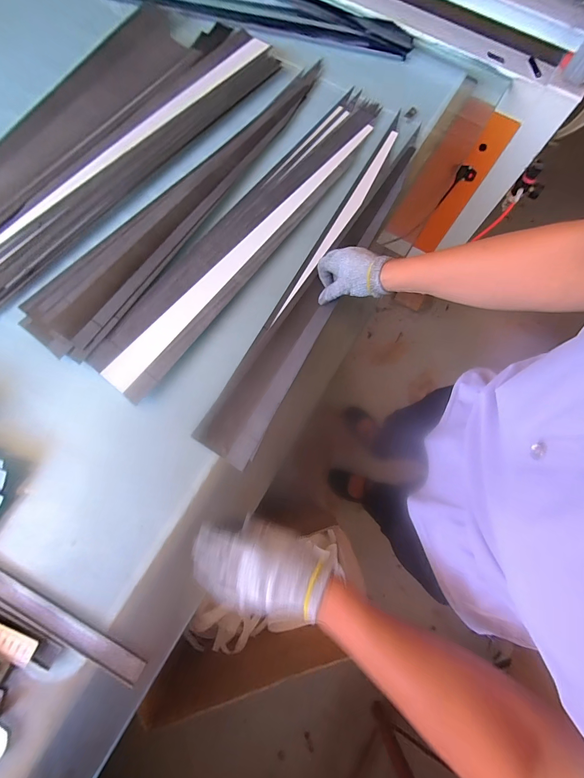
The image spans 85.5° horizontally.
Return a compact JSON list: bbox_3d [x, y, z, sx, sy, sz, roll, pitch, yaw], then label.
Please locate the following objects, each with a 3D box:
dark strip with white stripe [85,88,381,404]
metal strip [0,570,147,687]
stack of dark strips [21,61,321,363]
[{"bbox_3d":[-0.059,-0.311,0.588,0.123,0.017,0.758,34,74,10],"label":"dark strip with white stripe"},{"bbox_3d":[-0.323,0.300,0.417,0.288,0.009,0.029,25,75,7],"label":"metal strip"},{"bbox_3d":[-0.182,-0.367,0.599,0.166,0.028,0.735,35,77,9],"label":"stack of dark strips"}]

